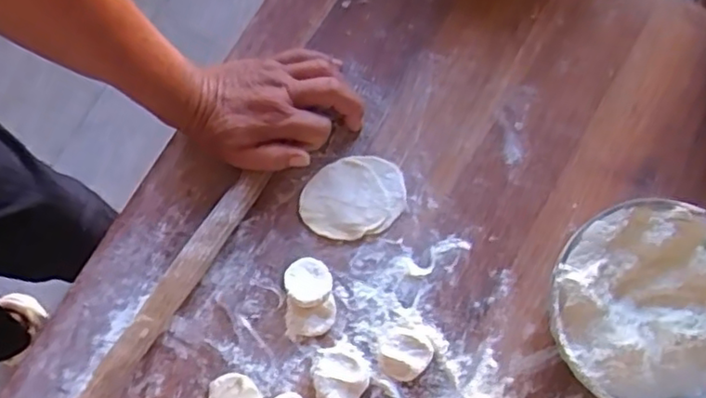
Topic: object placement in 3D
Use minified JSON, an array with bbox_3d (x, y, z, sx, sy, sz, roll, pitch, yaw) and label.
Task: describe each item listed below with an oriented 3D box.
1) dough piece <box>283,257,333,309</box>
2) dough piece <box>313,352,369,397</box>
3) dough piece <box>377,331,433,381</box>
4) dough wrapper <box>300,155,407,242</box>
[{"bbox_3d":[-0.034,0.064,0.487,0.034,0.013,0.037,0,76,1],"label":"dough piece"},{"bbox_3d":[-0.010,0.136,0.471,0.039,0.010,0.039,0,76,1],"label":"dough piece"},{"bbox_3d":[0.039,0.118,0.474,0.038,0.010,0.036,0,76,1],"label":"dough piece"},{"bbox_3d":[0.001,-0.001,0.505,0.083,0.009,0.062,-15,76,-2],"label":"dough wrapper"}]

